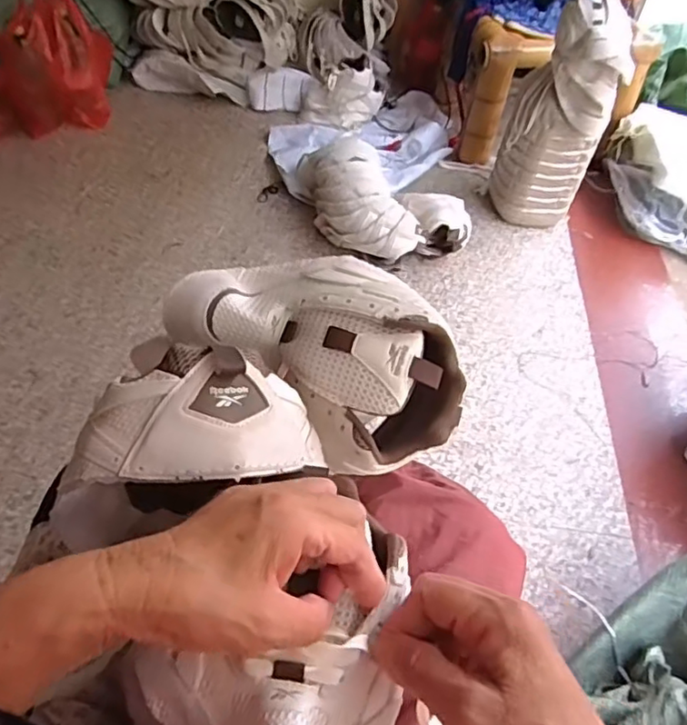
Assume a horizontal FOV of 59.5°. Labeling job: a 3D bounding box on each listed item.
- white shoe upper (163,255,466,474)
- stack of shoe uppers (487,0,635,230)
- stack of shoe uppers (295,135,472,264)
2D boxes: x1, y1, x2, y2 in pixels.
[{"bbox_3d":[-0.012,-0.009,0.431,0.197,0.084,0.122,23,51,14],"label":"white shoe upper"},{"bbox_3d":[0.469,-0.530,1.330,0.204,0.447,0.149,18,50,10],"label":"stack of shoe uppers"},{"bbox_3d":[0.083,-0.374,1.359,0.294,0.156,0.360,-13,52,-16],"label":"stack of shoe uppers"}]

